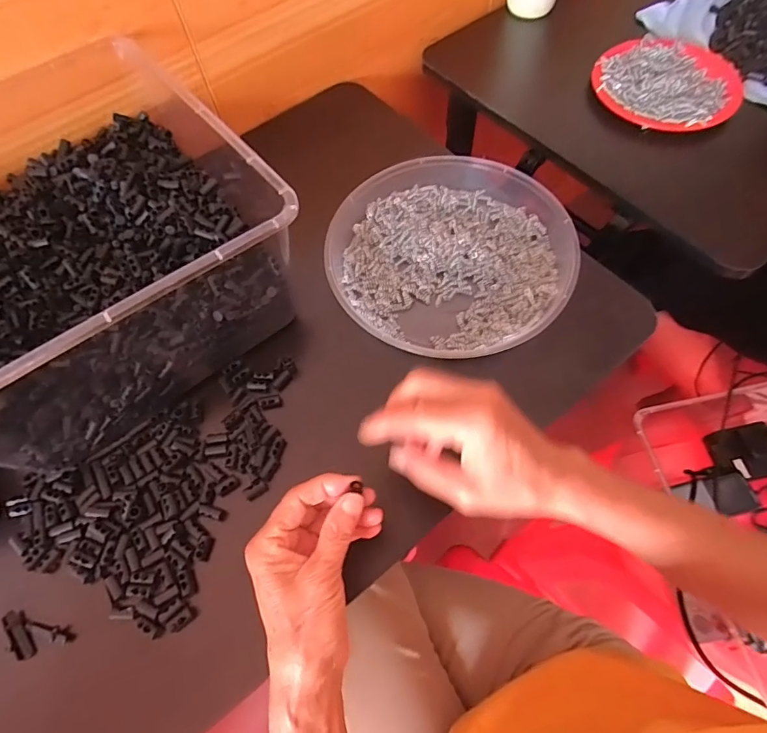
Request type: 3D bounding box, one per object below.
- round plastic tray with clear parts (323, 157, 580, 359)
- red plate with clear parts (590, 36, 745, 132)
[{"bbox_3d":[0.061,-0.112,0.451,0.224,0.039,0.219,-1,66,1],"label":"round plastic tray with clear parts"},{"bbox_3d":[0.344,-0.346,0.557,0.163,0.013,0.160,-1,65,2],"label":"red plate with clear parts"}]

